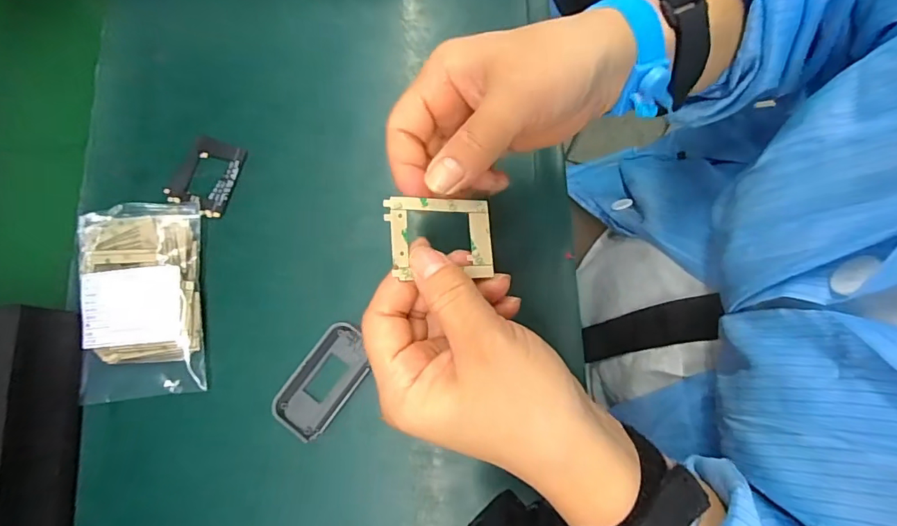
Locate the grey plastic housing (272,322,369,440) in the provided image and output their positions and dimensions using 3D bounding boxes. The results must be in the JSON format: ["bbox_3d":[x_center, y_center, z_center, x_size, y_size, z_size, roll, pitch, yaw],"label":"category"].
[{"bbox_3d":[-0.081,0.078,0.314,0.038,0.005,0.076,36,81,9],"label":"grey plastic housing"}]

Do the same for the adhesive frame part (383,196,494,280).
[{"bbox_3d":[-0.004,-0.013,0.228,0.054,0.005,0.037,-1,80,-26],"label":"adhesive frame part"}]

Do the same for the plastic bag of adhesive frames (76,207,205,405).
[{"bbox_3d":[-0.211,0.024,0.322,0.082,0.021,0.130,-8,77,0],"label":"plastic bag of adhesive frames"}]

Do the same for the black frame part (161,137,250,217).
[{"bbox_3d":[-0.179,-0.066,0.350,0.044,0.004,0.056,20,79,6],"label":"black frame part"}]

